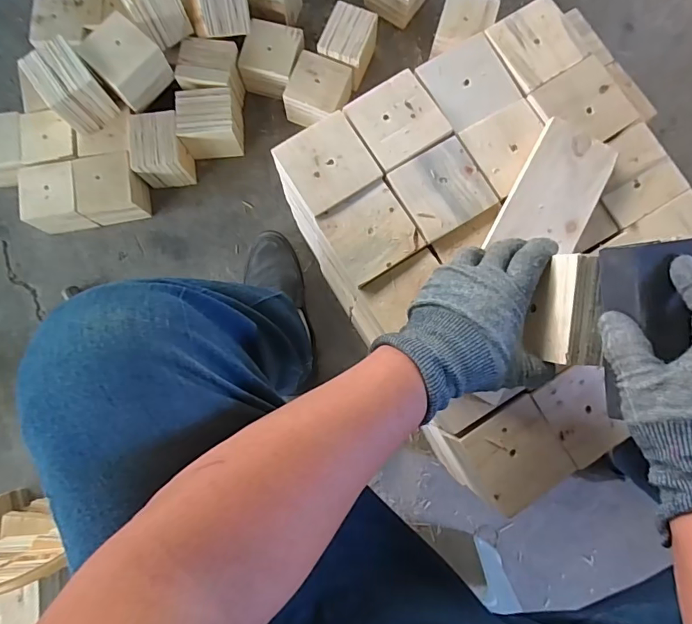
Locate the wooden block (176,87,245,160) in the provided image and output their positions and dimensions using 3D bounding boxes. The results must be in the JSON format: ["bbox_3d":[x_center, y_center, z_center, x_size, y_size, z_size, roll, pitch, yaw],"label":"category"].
[{"bbox_3d":[-0.234,-0.325,0.798,0.099,0.085,0.094,-9,83,1],"label":"wooden block"}]

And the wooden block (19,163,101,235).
[{"bbox_3d":[-0.489,-0.195,0.790,0.102,0.075,0.094,-10,83,1],"label":"wooden block"}]

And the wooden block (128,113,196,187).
[{"bbox_3d":[-0.317,-0.279,0.793,0.088,0.081,0.099,-4,83,2],"label":"wooden block"}]

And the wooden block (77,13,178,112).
[{"bbox_3d":[-0.355,-0.404,0.749,0.105,0.085,0.095,44,86,7],"label":"wooden block"}]

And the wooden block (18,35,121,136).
[{"bbox_3d":[-0.438,-0.358,0.738,0.091,0.092,0.106,-35,83,-2],"label":"wooden block"}]

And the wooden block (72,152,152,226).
[{"bbox_3d":[-0.405,-0.212,0.801,0.105,0.076,0.097,-6,83,1],"label":"wooden block"}]

